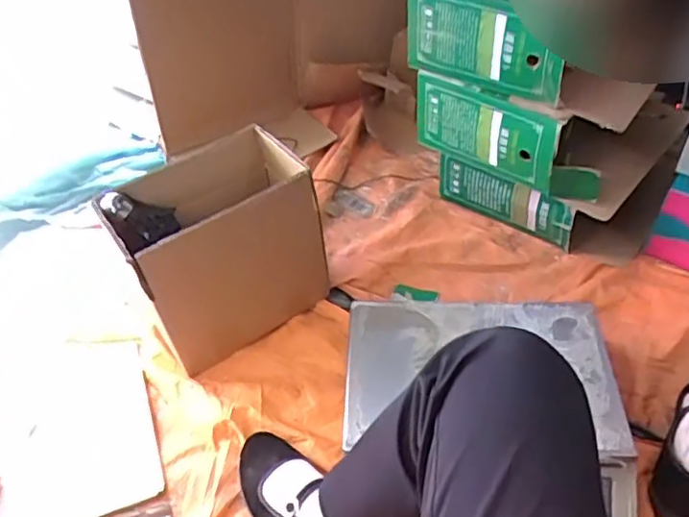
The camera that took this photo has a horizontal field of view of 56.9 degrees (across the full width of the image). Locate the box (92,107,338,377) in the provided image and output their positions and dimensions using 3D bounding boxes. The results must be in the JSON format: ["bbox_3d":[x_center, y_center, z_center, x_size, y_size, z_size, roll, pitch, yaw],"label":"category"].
[{"bbox_3d":[-0.182,-0.019,0.944,0.272,0.255,0.190,-25,48,-20],"label":"box"}]

